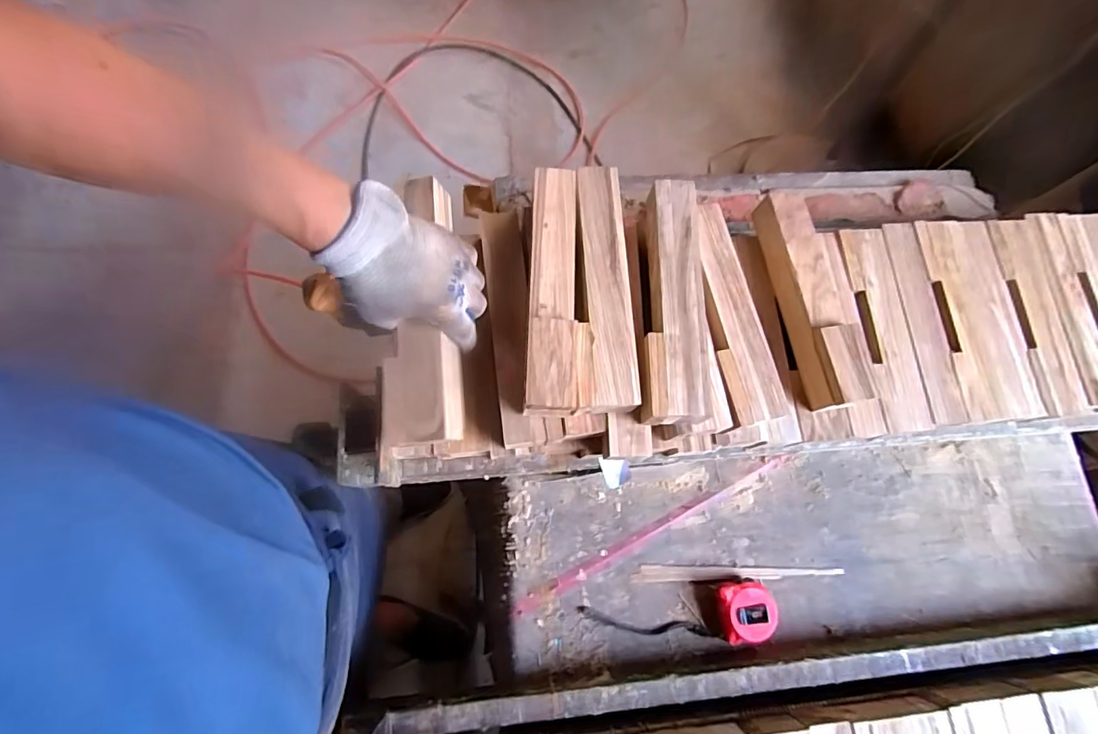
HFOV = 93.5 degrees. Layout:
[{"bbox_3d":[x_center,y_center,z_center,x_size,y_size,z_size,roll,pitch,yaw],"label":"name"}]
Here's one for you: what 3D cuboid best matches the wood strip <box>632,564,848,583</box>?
[{"bbox_3d":[0.224,0.243,0.613,0.246,0.008,0.019,0,74,-4],"label":"wood strip"}]

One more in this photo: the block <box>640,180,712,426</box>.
[{"bbox_3d":[0.126,-0.068,0.526,0.064,0.050,0.253,5,73,-3],"label":"block"}]

